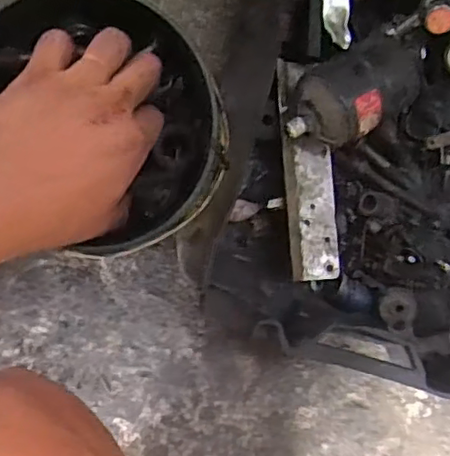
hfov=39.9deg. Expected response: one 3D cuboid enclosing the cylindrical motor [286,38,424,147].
[{"bbox_3d":[0.116,-0.120,0.561,0.128,0.060,0.071,-25,99,-4],"label":"cylindrical motor"}]

